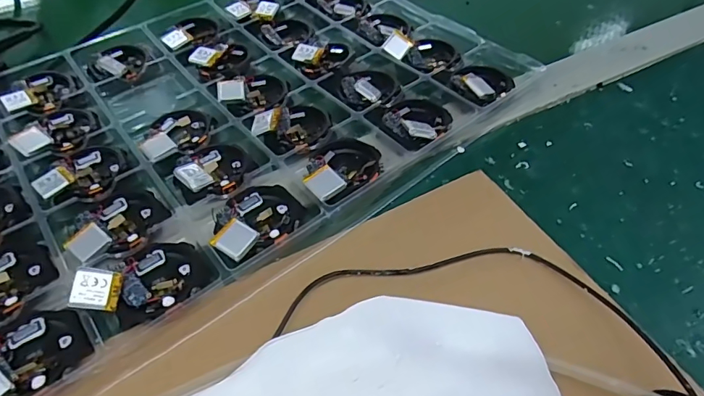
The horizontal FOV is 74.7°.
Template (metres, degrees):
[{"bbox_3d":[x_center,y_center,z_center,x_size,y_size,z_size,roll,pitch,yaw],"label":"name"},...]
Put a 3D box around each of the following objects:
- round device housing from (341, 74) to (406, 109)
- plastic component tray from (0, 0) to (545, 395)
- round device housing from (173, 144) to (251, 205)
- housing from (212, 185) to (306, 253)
[{"bbox_3d":[0.015,-0.090,0.371,0.043,0.011,0.052,-25,55,-17],"label":"round device housing"},{"bbox_3d":[-0.106,-0.081,0.365,0.439,0.023,0.305,-32,57,-22],"label":"plastic component tray"},{"bbox_3d":[-0.097,-0.024,0.319,0.046,0.015,0.046,-13,52,-9],"label":"round device housing"},{"bbox_3d":[-0.057,0.010,0.295,0.048,0.010,0.049,-1,51,1],"label":"housing"}]

